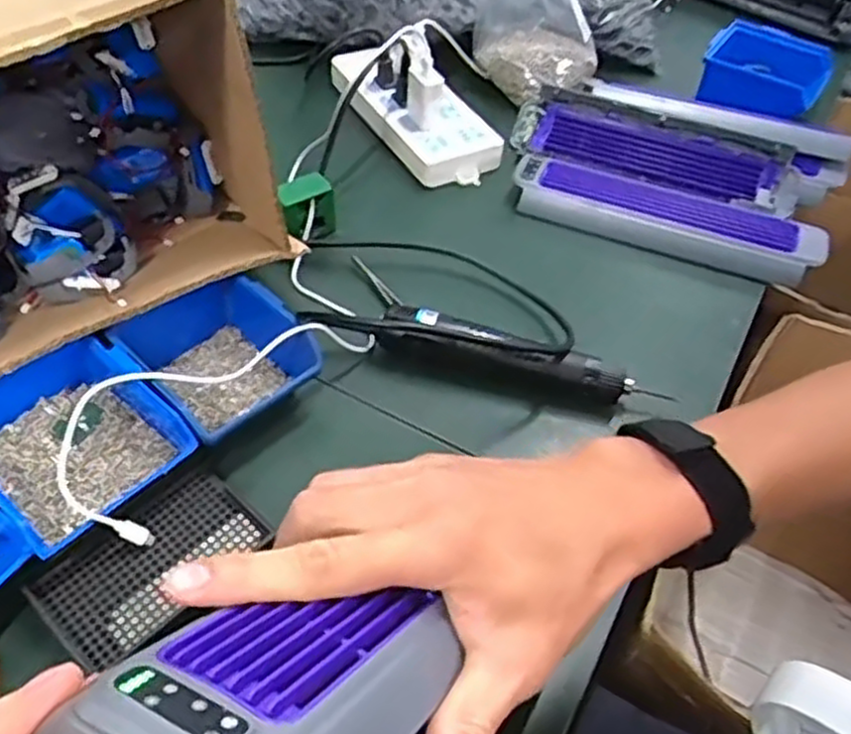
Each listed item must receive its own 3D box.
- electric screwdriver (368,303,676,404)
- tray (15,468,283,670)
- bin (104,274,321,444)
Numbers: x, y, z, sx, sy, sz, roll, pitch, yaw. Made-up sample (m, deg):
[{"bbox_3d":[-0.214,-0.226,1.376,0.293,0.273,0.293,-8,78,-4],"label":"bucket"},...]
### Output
[{"bbox_3d":[0.076,-0.007,0.614,0.227,0.043,0.033,12,50,7],"label":"electric screwdriver"},{"bbox_3d":[-0.174,0.124,0.491,0.132,0.016,0.076,-36,60,-29],"label":"tray"},{"bbox_3d":[-0.157,-0.009,0.578,0.113,0.061,0.135,-35,60,-29],"label":"bin"}]

